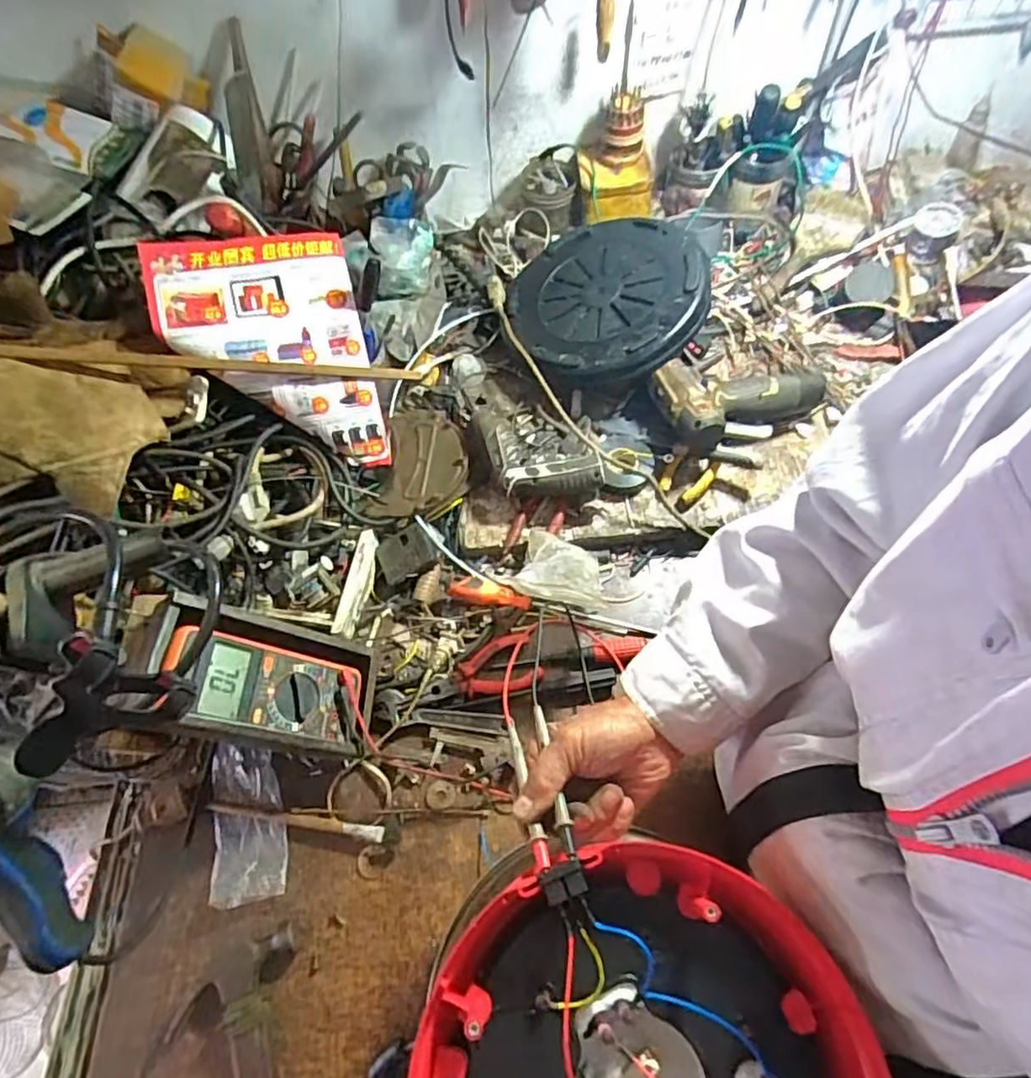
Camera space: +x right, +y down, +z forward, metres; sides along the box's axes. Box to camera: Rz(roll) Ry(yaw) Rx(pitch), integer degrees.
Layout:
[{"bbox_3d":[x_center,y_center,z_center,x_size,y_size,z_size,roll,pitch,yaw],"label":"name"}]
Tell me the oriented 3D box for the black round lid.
[{"bbox_3d":[0.112,-0.298,0.748,0.230,0.023,0.236,-8,63,16],"label":"black round lid"}]

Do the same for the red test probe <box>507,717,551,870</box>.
[{"bbox_3d":[0.007,0.175,0.436,0.010,0.009,0.118,-14,38,-4],"label":"red test probe"}]

